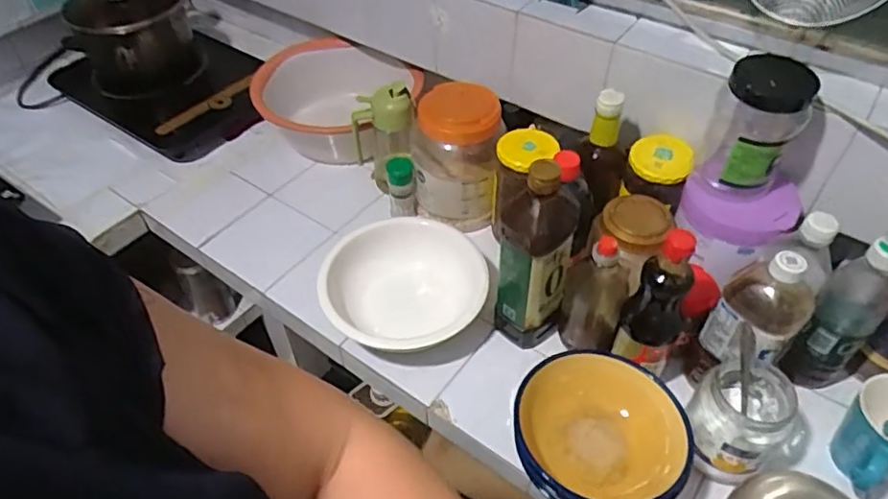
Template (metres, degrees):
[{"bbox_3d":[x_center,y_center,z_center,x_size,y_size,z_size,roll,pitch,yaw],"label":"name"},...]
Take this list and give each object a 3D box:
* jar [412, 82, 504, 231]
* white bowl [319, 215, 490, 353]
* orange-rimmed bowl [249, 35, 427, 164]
[{"bbox_3d":[0.018,-0.146,0.905,0.120,0.195,0.121,0,47,0],"label":"jar"},{"bbox_3d":[-0.046,0.063,0.804,0.209,0.087,0.197,0,47,0],"label":"white bowl"},{"bbox_3d":[-0.216,-0.255,1.086,0.313,0.140,0.228,23,52,21],"label":"orange-rimmed bowl"}]

